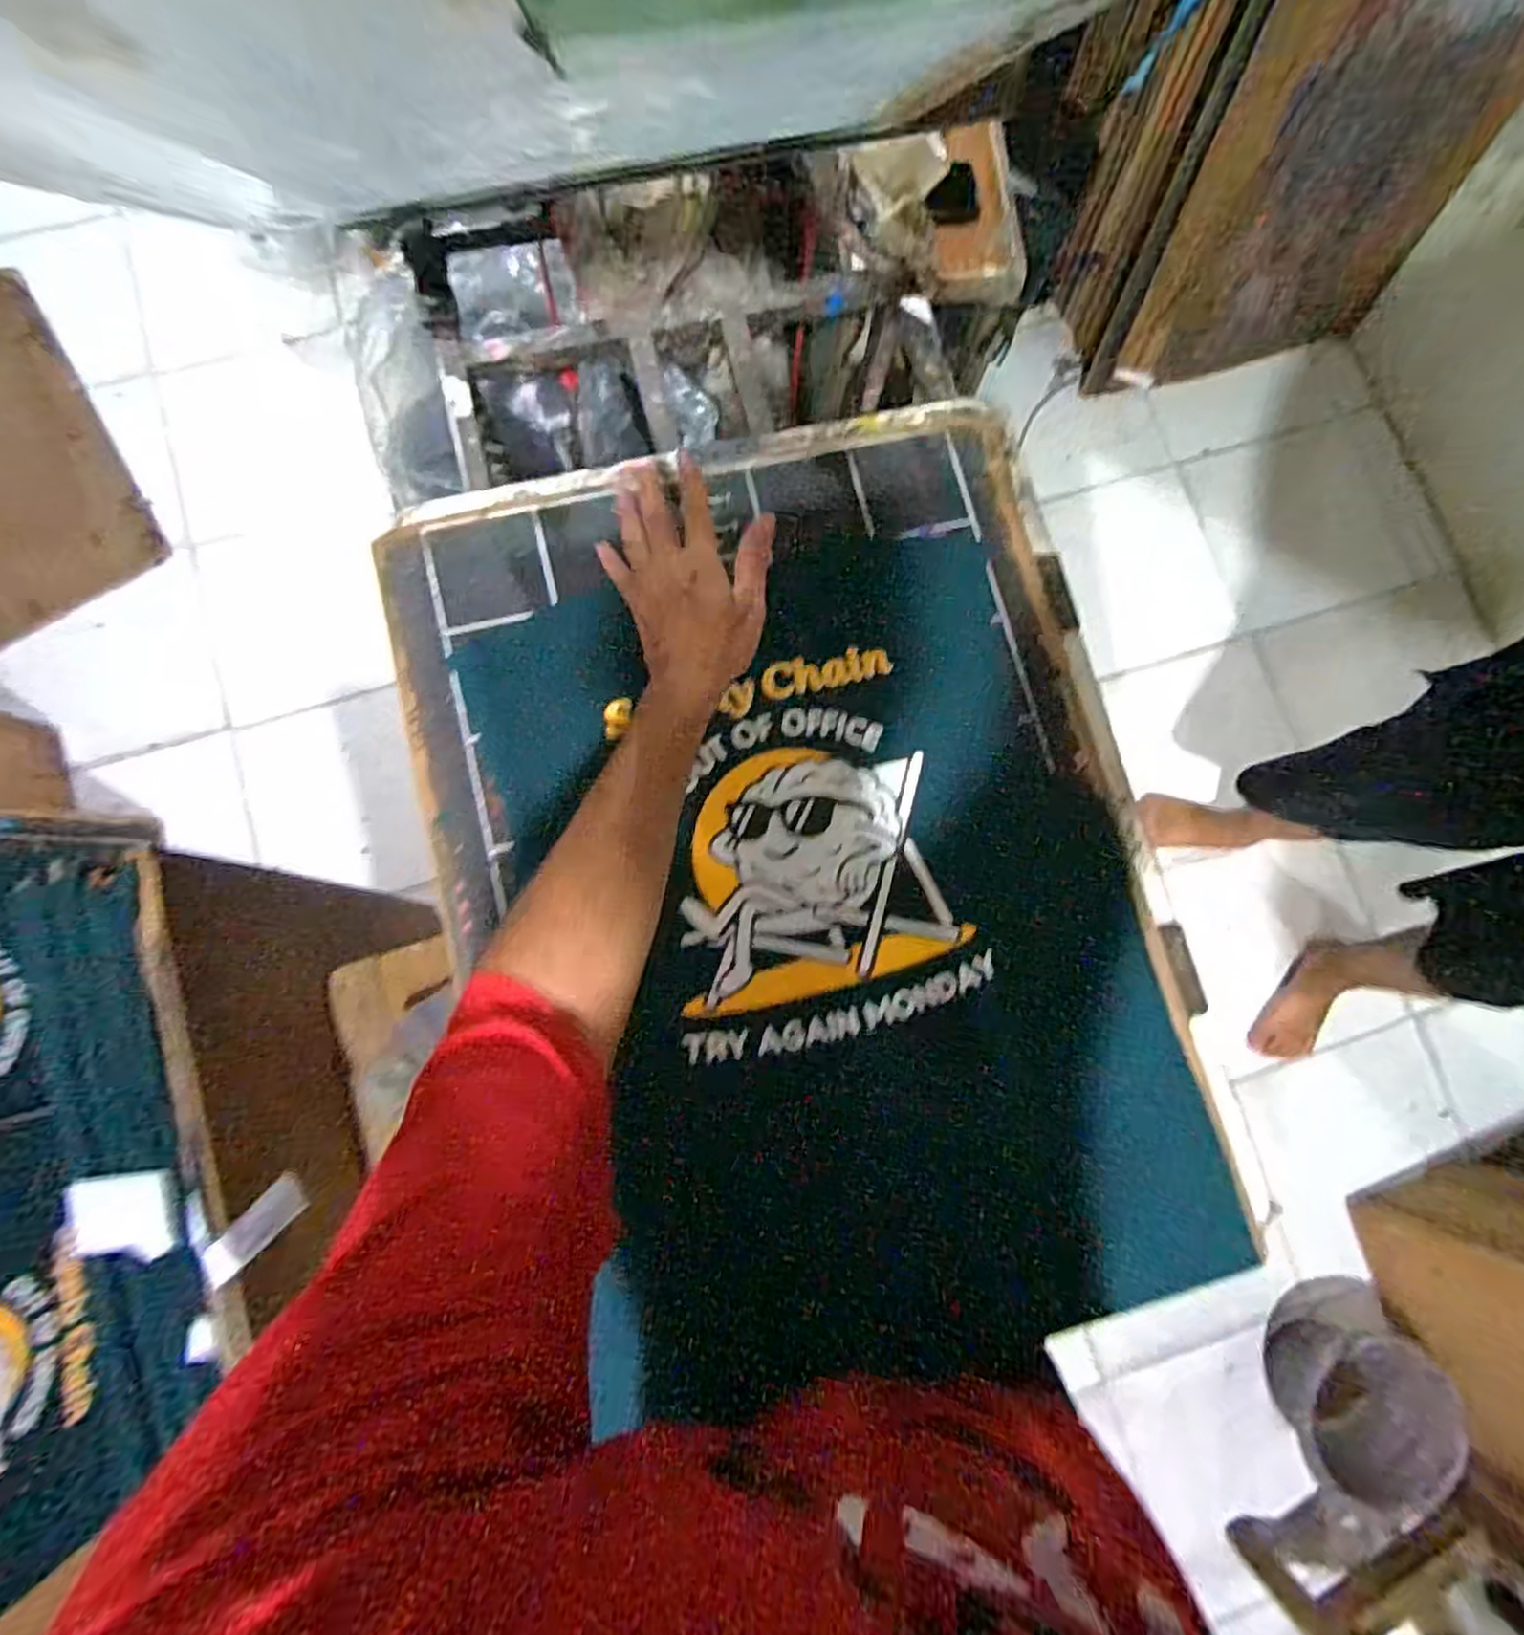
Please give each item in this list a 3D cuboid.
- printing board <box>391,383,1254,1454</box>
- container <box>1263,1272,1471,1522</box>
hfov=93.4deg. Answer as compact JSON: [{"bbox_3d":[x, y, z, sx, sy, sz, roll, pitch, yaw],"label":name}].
[{"bbox_3d":[0.035,0.041,0.622,0.593,0.046,0.808,-14,83,-5],"label":"printing board"},{"bbox_3d":[0.973,0.937,1.171,0.268,0.106,0.277,-42,84,-7],"label":"container"}]

